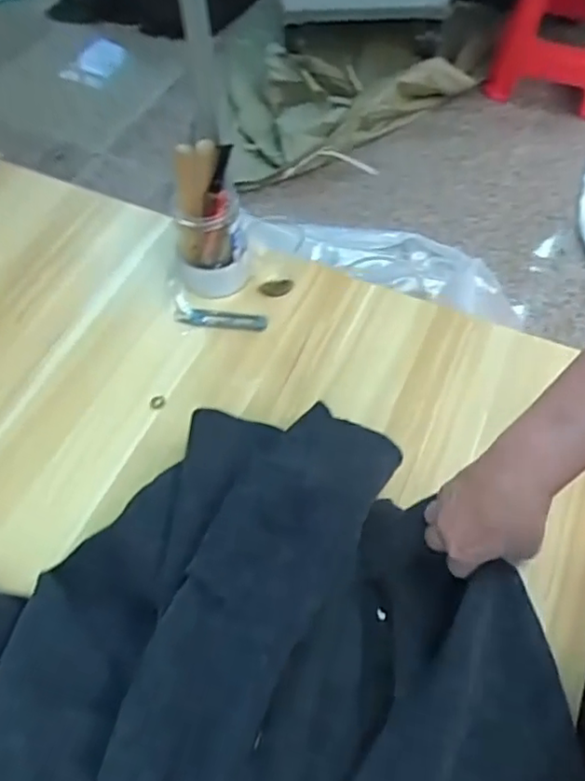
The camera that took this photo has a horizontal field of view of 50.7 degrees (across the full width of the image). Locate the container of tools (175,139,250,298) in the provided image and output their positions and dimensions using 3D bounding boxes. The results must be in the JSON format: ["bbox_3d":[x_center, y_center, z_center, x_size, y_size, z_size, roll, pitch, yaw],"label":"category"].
[{"bbox_3d":[-0.091,-0.180,0.669,0.079,0.157,0.060,-3,58,-1],"label":"container of tools"}]

